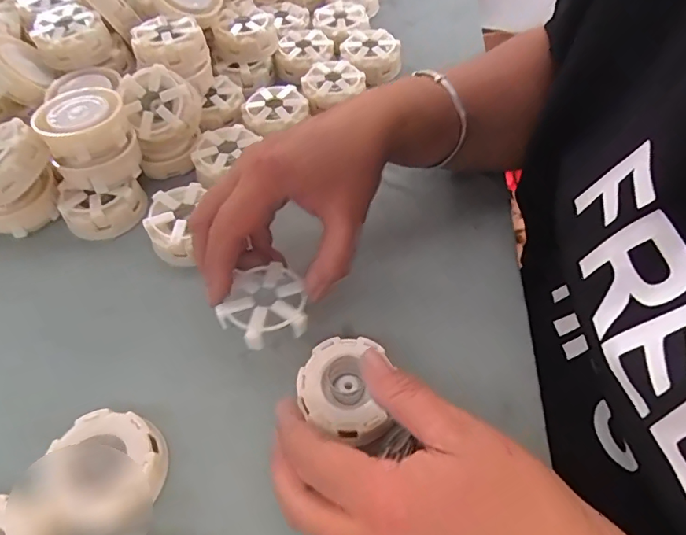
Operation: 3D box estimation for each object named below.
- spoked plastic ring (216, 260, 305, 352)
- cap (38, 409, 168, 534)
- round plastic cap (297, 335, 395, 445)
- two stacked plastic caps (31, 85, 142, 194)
[{"bbox_3d":[-0.052,0.022,0.303,0.054,0.010,0.057,0,53,1],"label":"spoked plastic ring"},{"bbox_3d":[-0.131,0.112,0.268,0.060,0.021,0.059,0,53,1],"label":"cap"},{"bbox_3d":[0.000,0.074,0.293,0.052,0.018,0.060,1,53,1],"label":"round plastic cap"},{"bbox_3d":[-0.195,-0.100,0.376,0.059,0.060,0.071,-20,56,-12],"label":"two stacked plastic caps"}]

